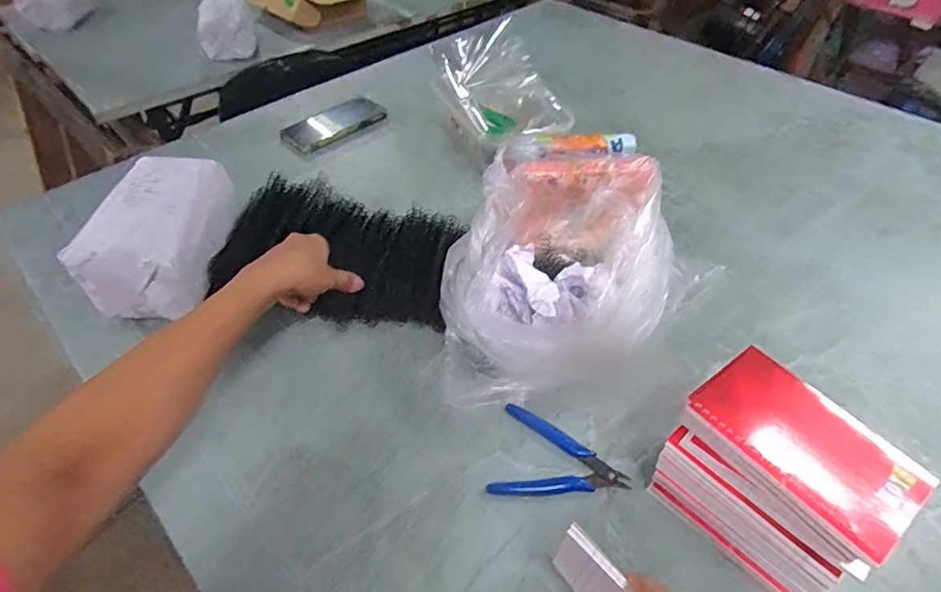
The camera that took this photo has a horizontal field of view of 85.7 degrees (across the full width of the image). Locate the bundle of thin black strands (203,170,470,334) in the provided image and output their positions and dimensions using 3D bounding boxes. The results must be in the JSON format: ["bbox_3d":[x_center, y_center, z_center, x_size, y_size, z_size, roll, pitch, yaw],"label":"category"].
[{"bbox_3d":[-0.152,-0.054,0.613,0.280,0.059,0.172,12,49,10],"label":"bundle of thin black strands"}]

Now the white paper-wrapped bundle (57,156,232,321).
[{"bbox_3d":[-0.350,-0.076,0.584,0.131,0.092,0.170,1,48,1],"label":"white paper-wrapped bundle"}]

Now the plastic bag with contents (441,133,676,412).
[{"bbox_3d":[0.097,-0.041,0.554,0.244,0.123,0.308,2,48,2],"label":"plastic bag with contents"}]

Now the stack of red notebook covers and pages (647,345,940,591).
[{"bbox_3d":[0.225,0.140,0.383,0.089,0.128,0.140,-31,55,-25],"label":"stack of red notebook covers and pages"}]

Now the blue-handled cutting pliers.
[{"bbox_3d":[0.082,0.146,0.455,0.115,0.010,0.081,9,48,8],"label":"blue-handled cutting pliers"}]

